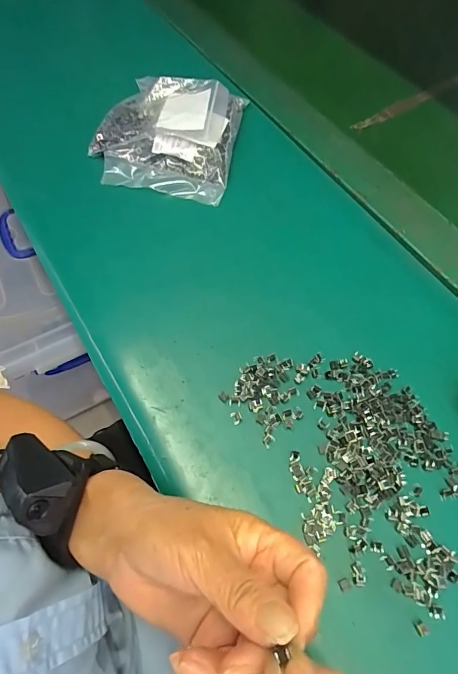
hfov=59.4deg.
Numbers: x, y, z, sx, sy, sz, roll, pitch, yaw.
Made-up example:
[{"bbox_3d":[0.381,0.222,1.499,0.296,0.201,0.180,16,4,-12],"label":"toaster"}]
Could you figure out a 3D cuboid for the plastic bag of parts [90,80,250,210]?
[{"bbox_3d":[-0.069,-0.224,0.440,0.151,0.048,0.152,7,63,6],"label":"plastic bag of parts"}]

